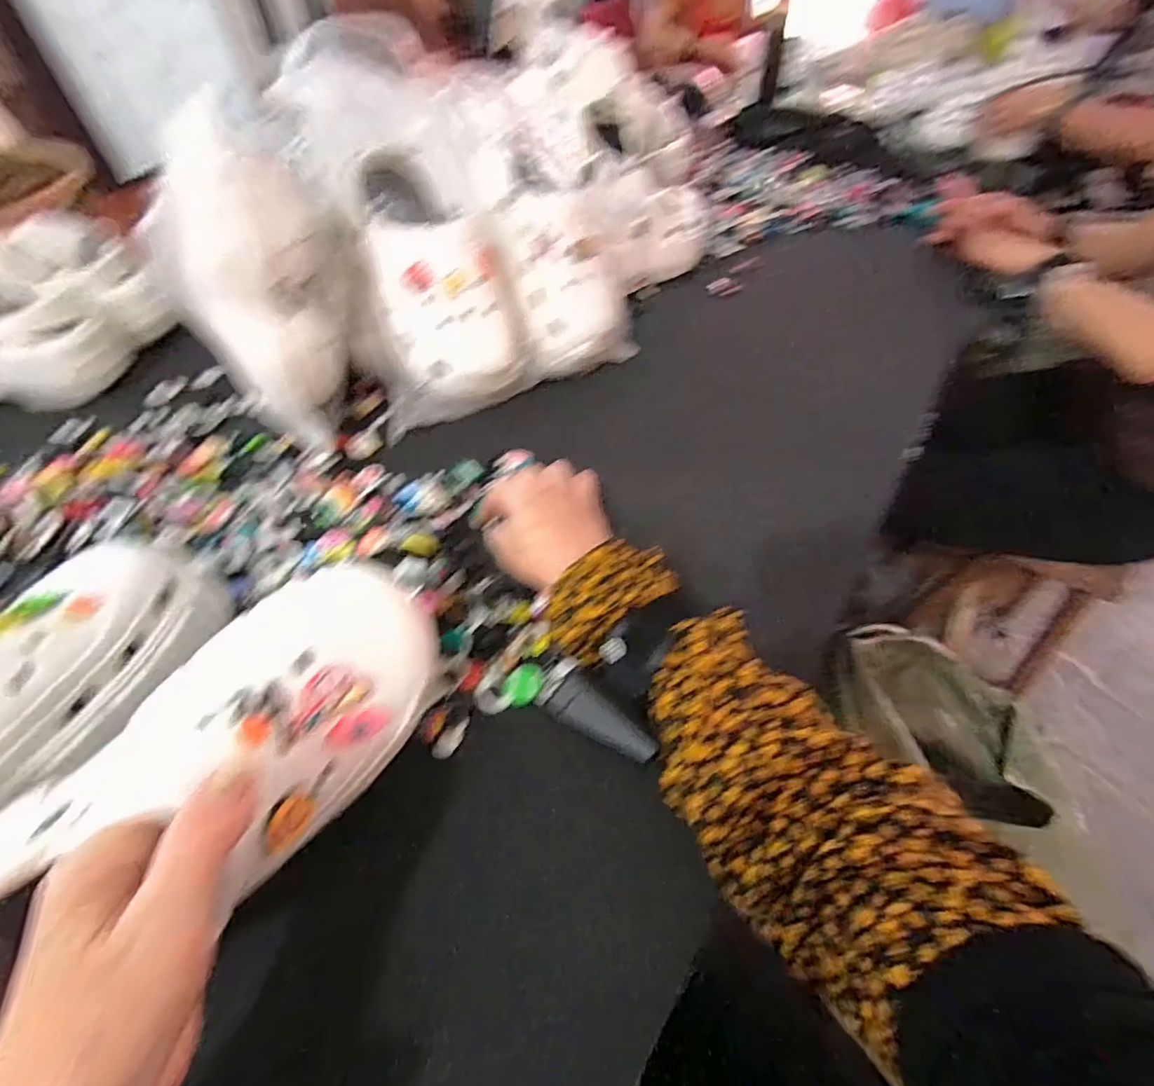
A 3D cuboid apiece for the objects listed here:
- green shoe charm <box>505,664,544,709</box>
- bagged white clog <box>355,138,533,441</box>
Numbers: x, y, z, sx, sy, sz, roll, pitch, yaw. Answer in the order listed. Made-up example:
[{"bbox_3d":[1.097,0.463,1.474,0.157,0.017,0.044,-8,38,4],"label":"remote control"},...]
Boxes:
[{"bbox_3d":[-0.035,0.095,0.354,0.023,0.004,0.030,29,57,22],"label":"green shoe charm"},{"bbox_3d":[-0.141,-0.240,0.509,0.145,0.179,0.142,-20,53,-15],"label":"bagged white clog"}]

